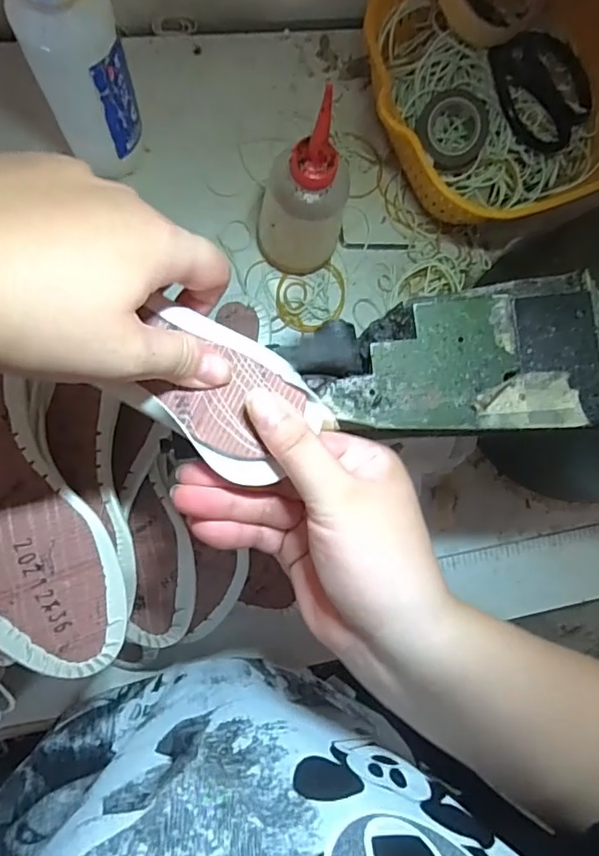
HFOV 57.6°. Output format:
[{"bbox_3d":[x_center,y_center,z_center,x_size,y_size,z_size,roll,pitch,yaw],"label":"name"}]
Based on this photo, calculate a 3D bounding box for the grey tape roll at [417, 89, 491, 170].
[{"bbox_3d":[0.120,-0.231,0.421,0.054,0.014,0.054,-1,109,-2],"label":"grey tape roll"}]

